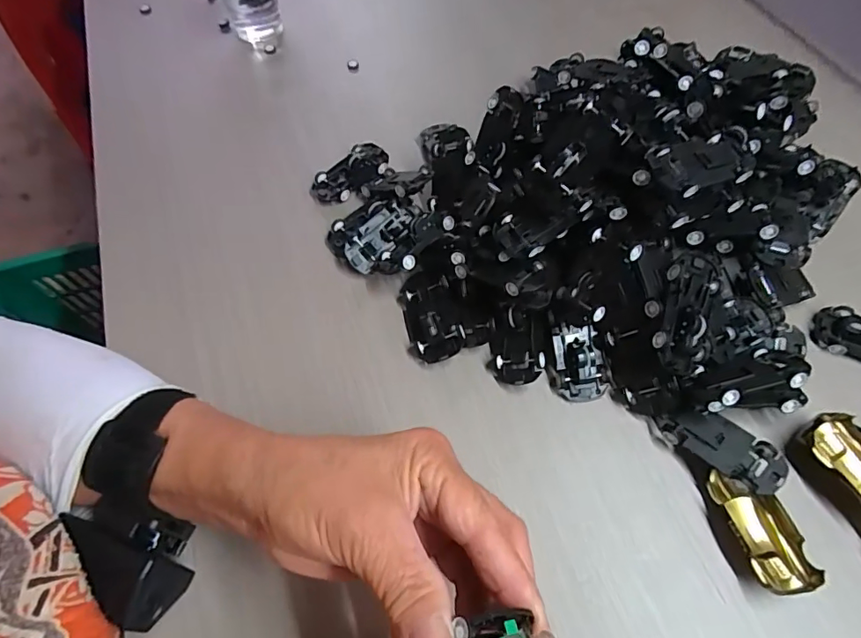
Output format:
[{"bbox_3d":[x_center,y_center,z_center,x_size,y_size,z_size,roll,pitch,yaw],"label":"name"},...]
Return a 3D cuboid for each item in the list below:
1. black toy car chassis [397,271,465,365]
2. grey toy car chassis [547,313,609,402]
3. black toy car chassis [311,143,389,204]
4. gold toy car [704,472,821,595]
[{"bbox_3d":[0.000,-0.002,0.316,0.033,0.018,0.061,-12,62,-3],"label":"black toy car chassis"},{"bbox_3d":[0.088,0.023,0.295,0.033,0.016,0.050,1,86,1],"label":"grey toy car chassis"},{"bbox_3d":[-0.059,-0.108,0.377,0.063,0.017,0.033,-34,65,-14],"label":"black toy car chassis"},{"bbox_3d":[0.171,0.107,0.253,0.032,0.018,0.058,-13,62,-4],"label":"gold toy car"}]

